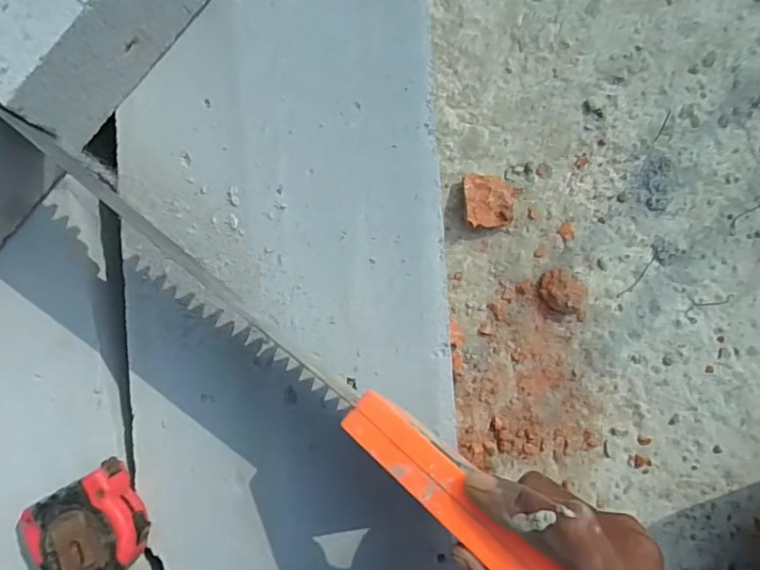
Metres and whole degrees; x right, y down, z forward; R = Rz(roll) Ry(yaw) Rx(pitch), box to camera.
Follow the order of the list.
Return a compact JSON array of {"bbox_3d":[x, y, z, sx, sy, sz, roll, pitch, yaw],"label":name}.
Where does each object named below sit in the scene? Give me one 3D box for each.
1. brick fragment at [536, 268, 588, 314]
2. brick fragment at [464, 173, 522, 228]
[{"bbox_3d":[0.162,0.005,0.499,0.042,0.014,0.036,25,89,0],"label":"brick fragment"},{"bbox_3d":[0.099,-0.074,0.494,0.050,0.022,0.047,4,89,0],"label":"brick fragment"}]

